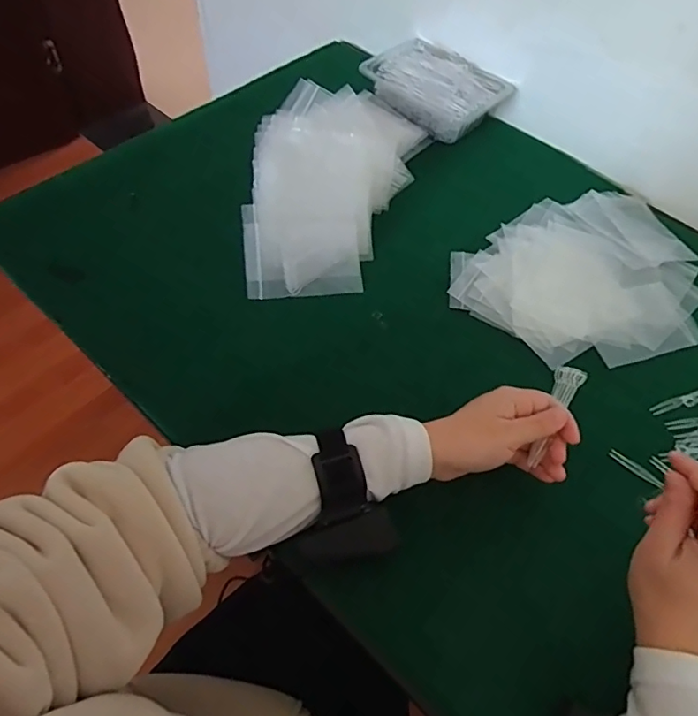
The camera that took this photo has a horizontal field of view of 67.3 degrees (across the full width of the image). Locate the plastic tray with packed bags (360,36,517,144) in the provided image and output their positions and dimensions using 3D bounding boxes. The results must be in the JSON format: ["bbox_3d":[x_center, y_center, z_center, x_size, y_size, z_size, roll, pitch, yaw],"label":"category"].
[{"bbox_3d":[0.118,-0.369,0.718,0.176,0.051,0.124,41,63,20],"label":"plastic tray with packed bags"}]

